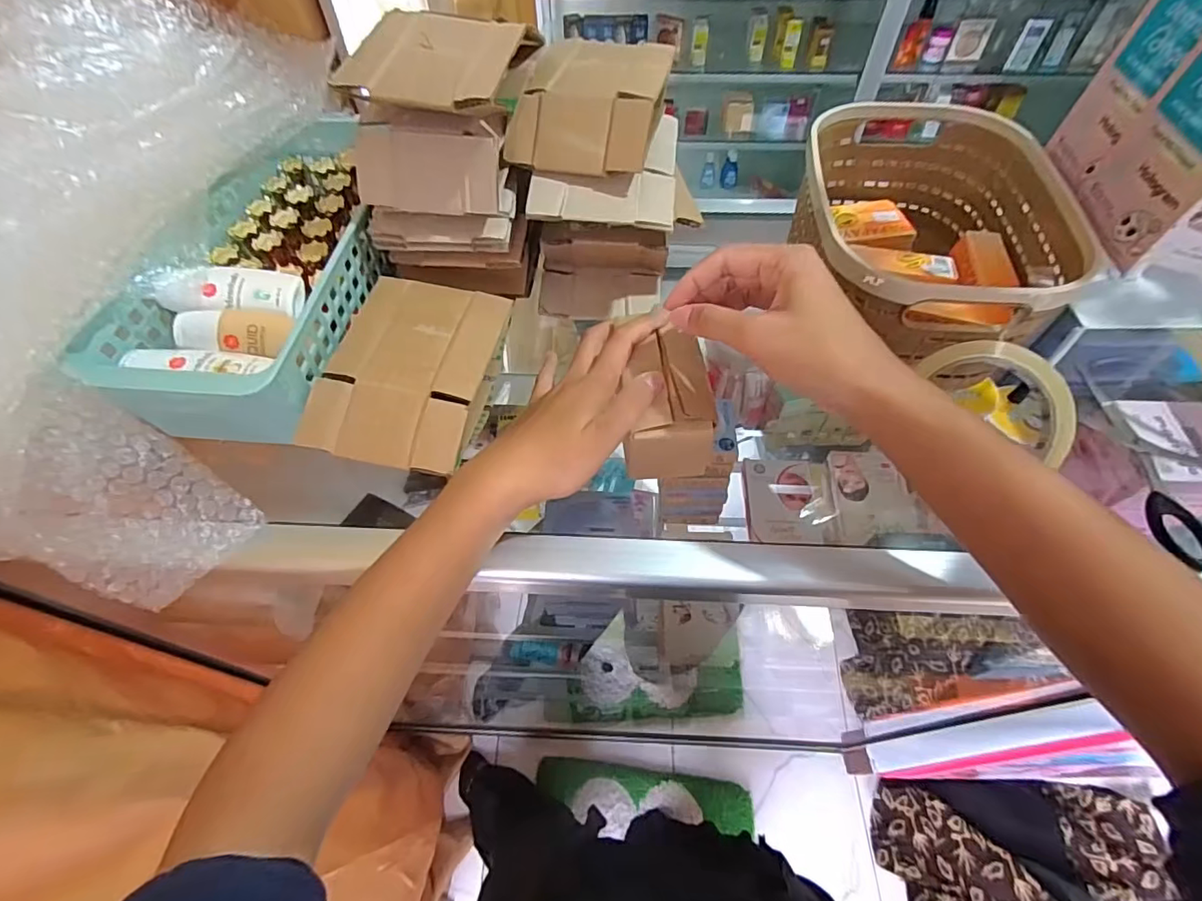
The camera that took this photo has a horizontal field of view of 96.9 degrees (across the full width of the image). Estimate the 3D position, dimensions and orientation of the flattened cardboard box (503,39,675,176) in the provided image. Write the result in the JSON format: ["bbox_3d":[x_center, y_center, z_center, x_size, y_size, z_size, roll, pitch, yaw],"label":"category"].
[{"bbox_3d":[-0.003,-0.257,0.389,0.098,0.034,0.131,10,58,8],"label":"flattened cardboard box"}]

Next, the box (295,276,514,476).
[{"bbox_3d":[-0.126,-0.056,0.355,0.099,0.018,0.140,8,57,6],"label":"box"}]

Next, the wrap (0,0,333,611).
[{"bbox_3d":[-0.361,-0.168,0.367,0.239,0.201,0.464,-3,57,-1],"label":"wrap"}]

